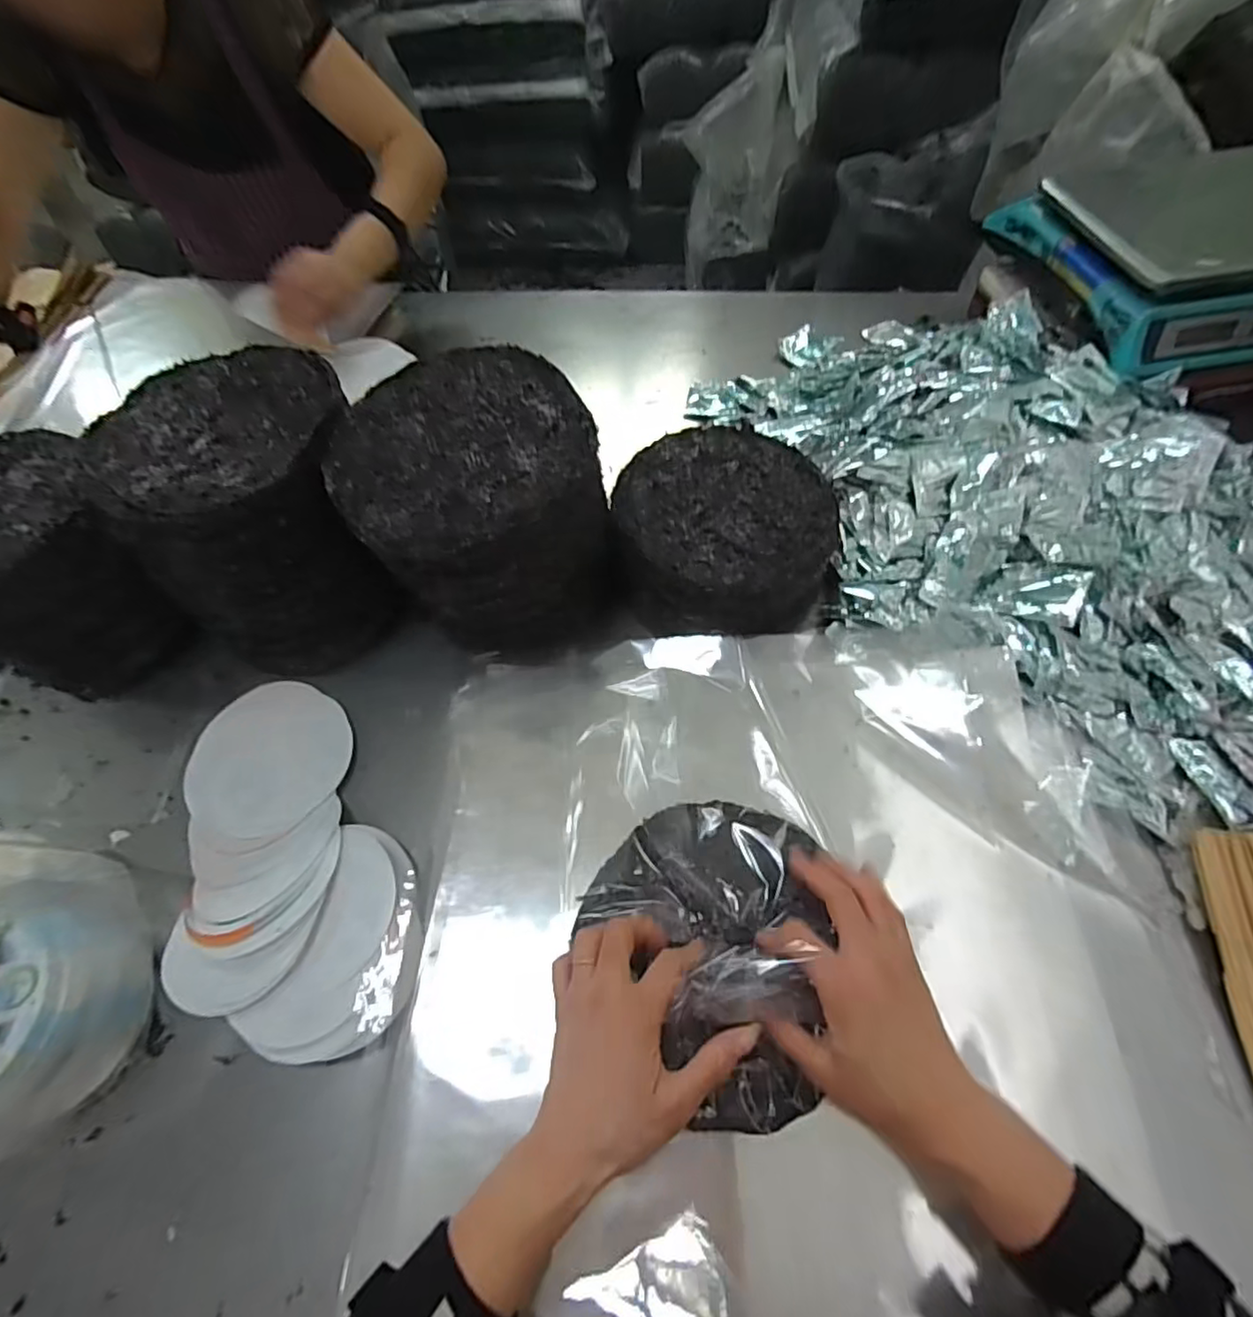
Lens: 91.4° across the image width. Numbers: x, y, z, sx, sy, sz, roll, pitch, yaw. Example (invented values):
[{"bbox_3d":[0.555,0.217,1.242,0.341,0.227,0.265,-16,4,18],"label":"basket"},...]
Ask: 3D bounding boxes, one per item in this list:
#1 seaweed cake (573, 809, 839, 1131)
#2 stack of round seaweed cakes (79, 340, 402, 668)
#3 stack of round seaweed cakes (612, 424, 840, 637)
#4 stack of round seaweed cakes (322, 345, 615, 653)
[{"bbox_3d":[0.050,0.194,0.425,0.165,0.031,0.195,10,56,9],"label":"seaweed cake"},{"bbox_3d":[-0.331,-0.133,0.583,0.216,0.194,0.232,-27,61,-8],"label":"stack of round seaweed cakes"},{"bbox_3d":[0.094,-0.120,0.588,0.201,0.083,0.219,21,62,16],"label":"stack of round seaweed cakes"},{"bbox_3d":[-0.125,-0.131,0.554,0.202,0.176,0.202,-37,62,-13],"label":"stack of round seaweed cakes"}]

